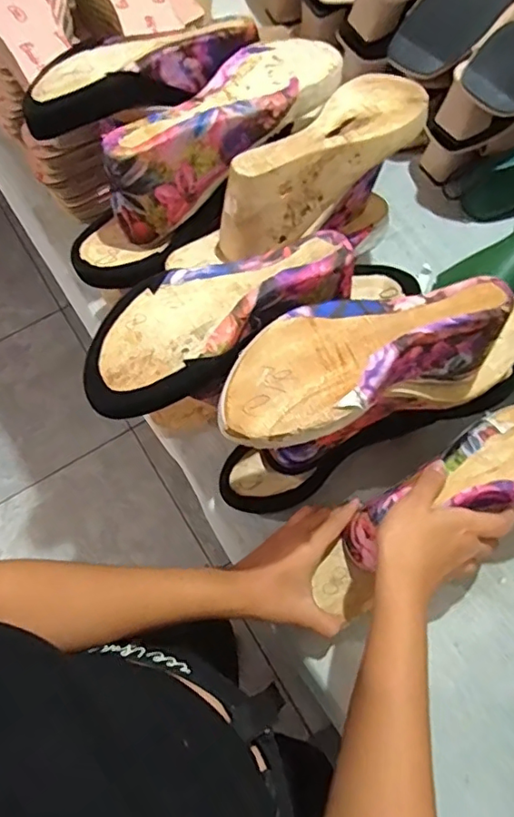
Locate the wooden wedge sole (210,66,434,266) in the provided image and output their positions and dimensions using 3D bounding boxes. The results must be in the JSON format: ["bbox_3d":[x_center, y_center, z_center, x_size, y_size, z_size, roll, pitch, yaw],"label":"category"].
[{"bbox_3d":[0.061,-0.213,0.483,0.217,0.061,0.072,-39,73,-14],"label":"wooden wedge sole"}]

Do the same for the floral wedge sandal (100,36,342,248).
[{"bbox_3d":[-0.023,-0.238,0.490,0.232,0.076,0.088,-40,73,-14],"label":"floral wedge sandal"}]

